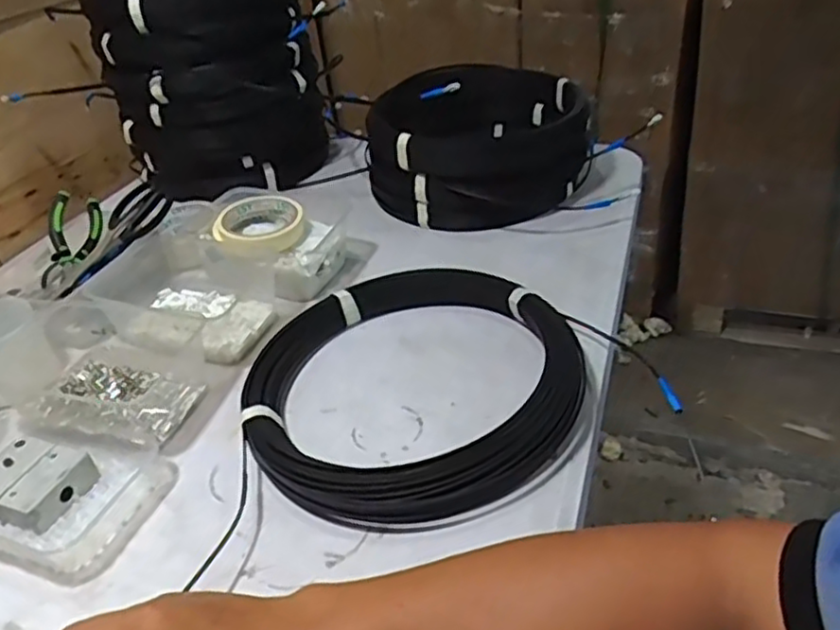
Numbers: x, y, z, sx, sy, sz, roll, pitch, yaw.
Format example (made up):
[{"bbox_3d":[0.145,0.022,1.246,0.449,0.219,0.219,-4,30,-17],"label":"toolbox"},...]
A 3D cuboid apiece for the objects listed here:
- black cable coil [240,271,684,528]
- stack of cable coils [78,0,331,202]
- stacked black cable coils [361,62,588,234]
[{"bbox_3d":[0.005,0.048,0.589,0.310,0.041,0.276,-21,36,-19],"label":"black cable coil"},{"bbox_3d":[-0.292,-0.337,0.971,0.276,0.259,0.288,-18,35,-14],"label":"stack of cable coils"},{"bbox_3d":[0.082,-0.230,0.901,0.265,0.140,0.285,5,36,19],"label":"stacked black cable coils"}]

